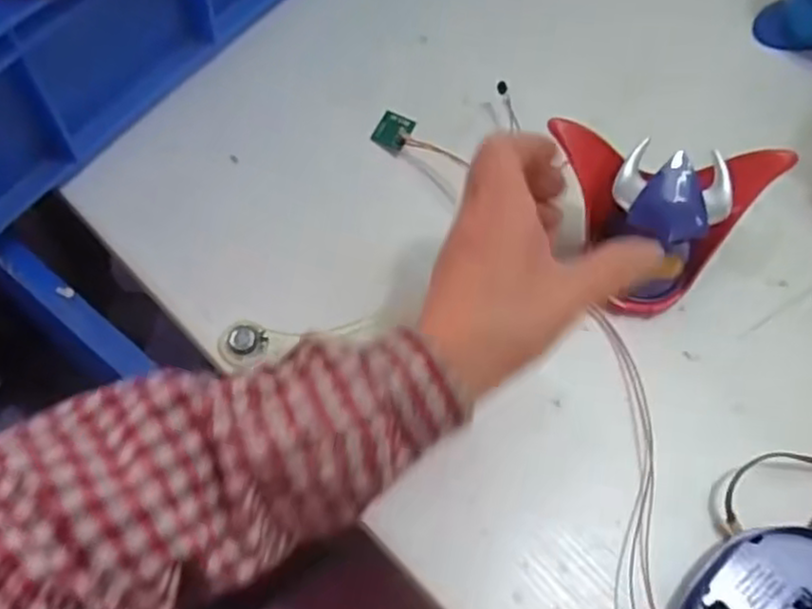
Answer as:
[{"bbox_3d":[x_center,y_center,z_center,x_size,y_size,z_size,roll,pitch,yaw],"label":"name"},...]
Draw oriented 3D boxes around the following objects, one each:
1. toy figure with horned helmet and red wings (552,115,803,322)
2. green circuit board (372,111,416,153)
[{"bbox_3d":[0.140,-0.045,0.407,0.125,0.066,0.076,7,64,2],"label":"toy figure with horned helmet and red wings"},{"bbox_3d":[-0.008,-0.111,0.468,0.022,0.004,0.022,26,94,17],"label":"green circuit board"}]

